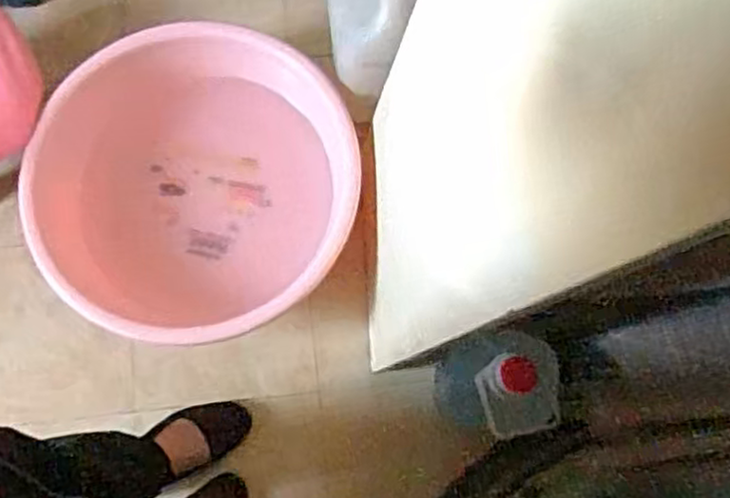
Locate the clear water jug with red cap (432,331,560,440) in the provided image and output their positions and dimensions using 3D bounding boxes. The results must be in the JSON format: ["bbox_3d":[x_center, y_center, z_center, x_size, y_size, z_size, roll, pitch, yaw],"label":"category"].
[{"bbox_3d":[0.169,0.187,0.964,0.114,0.289,0.130,-19,78,-5],"label":"clear water jug with red cap"}]

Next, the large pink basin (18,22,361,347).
[{"bbox_3d":[-0.277,-0.106,1.134,0.489,0.162,0.498,0,77,-1],"label":"large pink basin"}]

